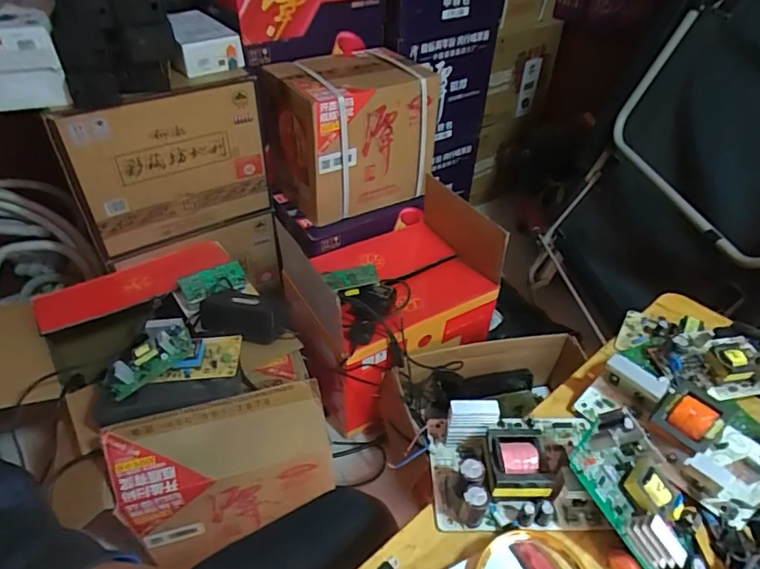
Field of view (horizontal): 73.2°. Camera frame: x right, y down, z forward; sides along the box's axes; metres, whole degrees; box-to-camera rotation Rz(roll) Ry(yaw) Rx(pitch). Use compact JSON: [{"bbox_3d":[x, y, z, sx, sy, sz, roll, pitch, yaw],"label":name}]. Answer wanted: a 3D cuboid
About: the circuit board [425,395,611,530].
[{"bbox_3d":[0.124,0.159,0.463,0.152,0.057,0.104,1,42,-2],"label":"circuit board"}]

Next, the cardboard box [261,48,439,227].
[{"bbox_3d":[-0.066,-0.330,1.163,0.350,0.304,0.191,-19,46,-22],"label":"cardboard box"}]

